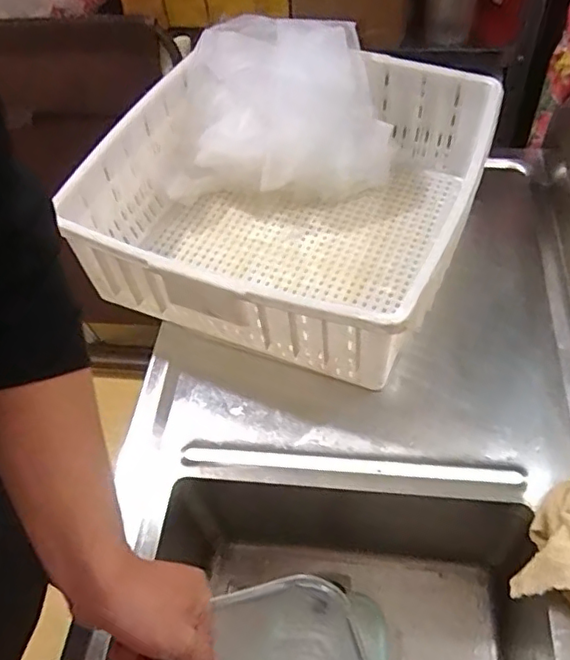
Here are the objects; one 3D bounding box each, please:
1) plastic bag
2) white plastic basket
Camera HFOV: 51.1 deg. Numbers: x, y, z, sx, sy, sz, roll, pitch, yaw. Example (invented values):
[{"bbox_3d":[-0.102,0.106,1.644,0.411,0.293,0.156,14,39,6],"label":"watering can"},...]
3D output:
[{"bbox_3d":[-0.014,-0.337,0.930,0.347,0.232,0.170,-3,52,3],"label":"plastic bag"},{"bbox_3d":[0.008,-0.195,0.856,0.494,0.184,0.514,16,56,17],"label":"white plastic basket"}]

